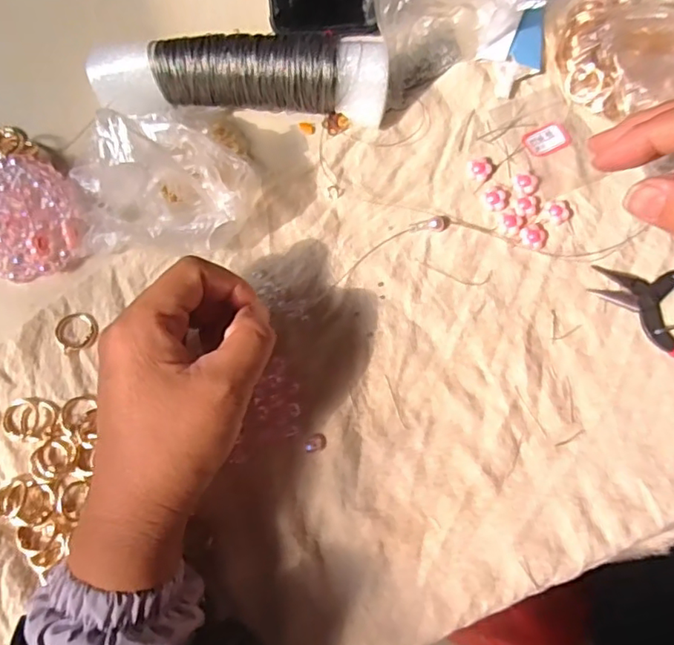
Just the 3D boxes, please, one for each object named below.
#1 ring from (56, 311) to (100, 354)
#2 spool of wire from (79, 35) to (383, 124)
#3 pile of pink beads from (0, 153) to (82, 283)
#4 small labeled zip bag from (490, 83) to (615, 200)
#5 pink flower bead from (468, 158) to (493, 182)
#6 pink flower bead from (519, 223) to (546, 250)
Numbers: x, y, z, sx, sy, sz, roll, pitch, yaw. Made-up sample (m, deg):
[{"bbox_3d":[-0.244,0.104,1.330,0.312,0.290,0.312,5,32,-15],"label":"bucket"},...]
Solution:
[{"bbox_3d":[-0.153,0.005,0.330,0.024,0.004,0.024,-15,77,-4],"label":"ring"},{"bbox_3d":[-0.059,-0.148,0.347,0.176,0.046,0.040,1,76,0],"label":"spool of wire"},{"bbox_3d":[-0.194,-0.069,0.338,0.067,0.023,0.083,-15,77,-4],"label":"pile of pink beads"},{"bbox_3d":[0.135,-0.116,0.359,0.054,0.004,0.072,-21,77,-5],"label":"small labeled zip bag"},{"bbox_3d":[0.090,-0.097,0.353,0.014,0.006,0.015,0,76,0],"label":"pink flower bead"},{"bbox_3d":[0.119,-0.053,0.343,0.015,0.004,0.015,0,76,0],"label":"pink flower bead"}]

